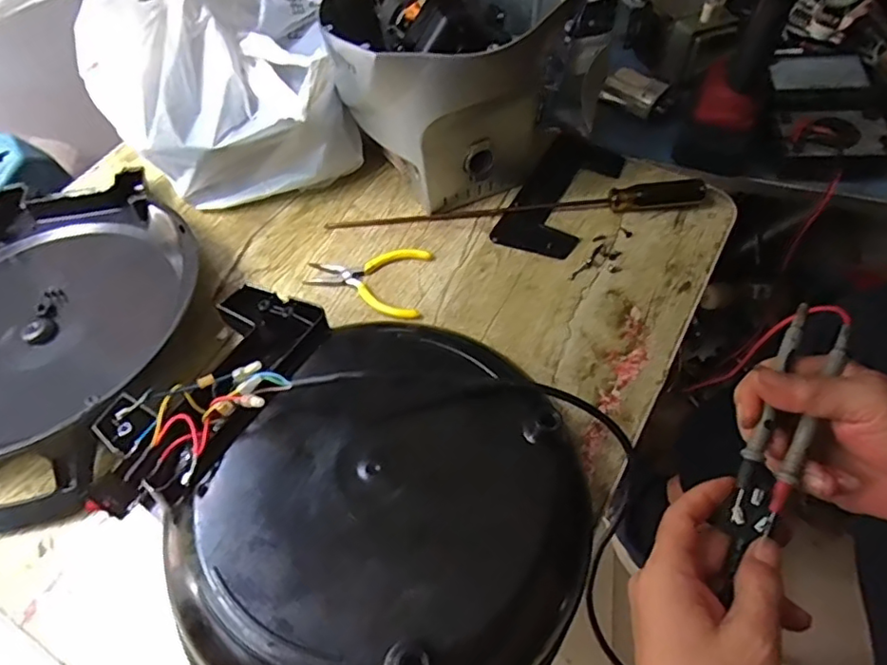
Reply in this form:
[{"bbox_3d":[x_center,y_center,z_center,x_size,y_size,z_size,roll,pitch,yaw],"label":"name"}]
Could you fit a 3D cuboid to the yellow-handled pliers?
[{"bbox_3d":[-0.077,-0.050,0.592,0.118,0.009,0.078,5,59,4],"label":"yellow-handled pliers"}]

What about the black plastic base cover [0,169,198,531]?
[{"bbox_3d":[-0.385,-0.012,0.562,0.280,0.078,0.365,-10,59,-5],"label":"black plastic base cover"}]

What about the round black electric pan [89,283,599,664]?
[{"bbox_3d":[-0.062,0.114,0.446,0.343,0.096,0.296,23,62,15],"label":"round black electric pan"}]

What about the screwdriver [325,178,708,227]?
[{"bbox_3d":[0.079,-0.132,0.626,0.384,0.028,0.028,-6,59,-2],"label":"screwdriver"}]

